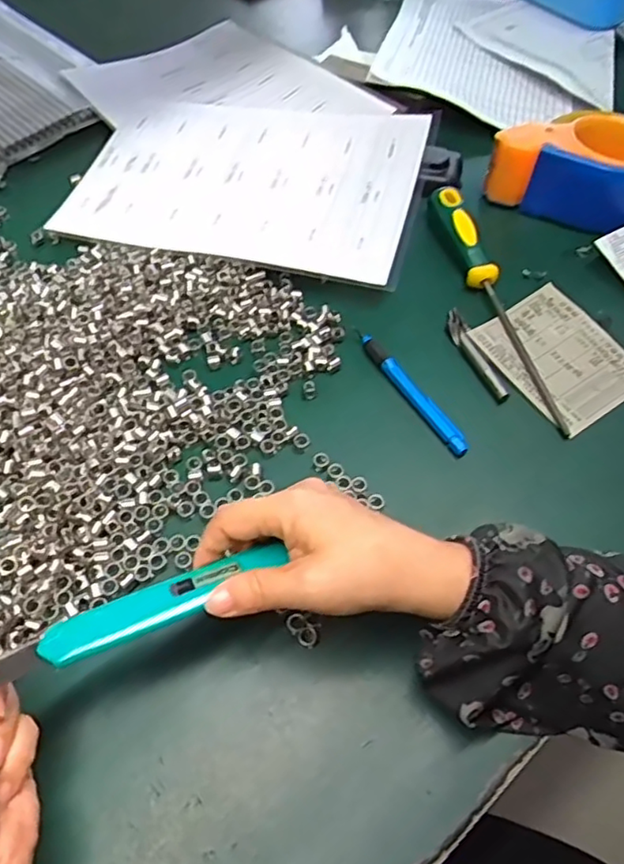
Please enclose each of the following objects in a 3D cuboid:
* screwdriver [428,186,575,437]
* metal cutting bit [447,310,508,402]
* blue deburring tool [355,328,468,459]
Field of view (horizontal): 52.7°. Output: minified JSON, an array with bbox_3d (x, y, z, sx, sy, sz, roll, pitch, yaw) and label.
[{"bbox_3d":[0.141,-0.107,0.479,0.021,0.024,0.239,-14,59,-8],"label":"screwdriver"},{"bbox_3d":[0.119,-0.060,0.465,0.015,0.007,0.086,-14,59,-8],"label":"metal cutting bit"},{"bbox_3d":[0.070,-0.031,0.442,0.012,0.006,0.117,-30,63,-16],"label":"blue deburring tool"}]

